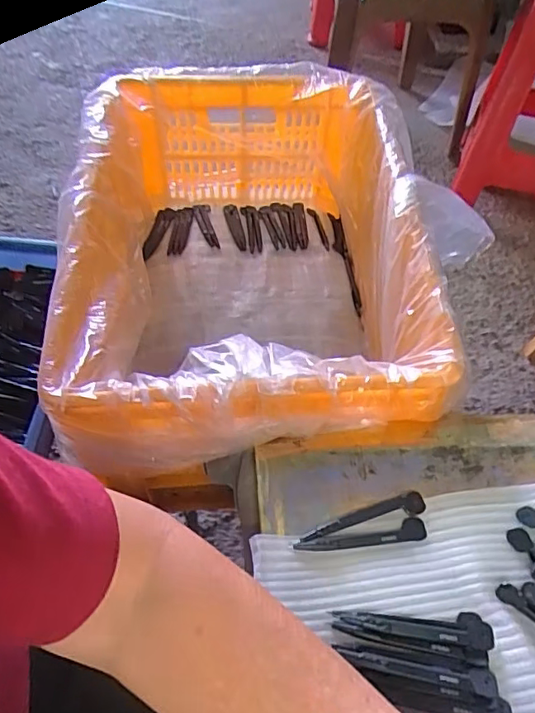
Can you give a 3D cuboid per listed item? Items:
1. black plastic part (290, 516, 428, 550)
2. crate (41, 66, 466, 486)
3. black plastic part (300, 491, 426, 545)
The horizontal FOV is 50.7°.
[{"bbox_3d":[0.069,0.132,0.408,0.099,0.004,0.016,-9,54,-8],"label":"black plastic part"},{"bbox_3d":[-0.026,-0.098,0.637,0.352,0.210,0.488,-3,53,-4],"label":"crate"},{"bbox_3d":[0.072,0.120,0.420,0.101,0.004,0.016,-13,54,-11],"label":"black plastic part"}]

